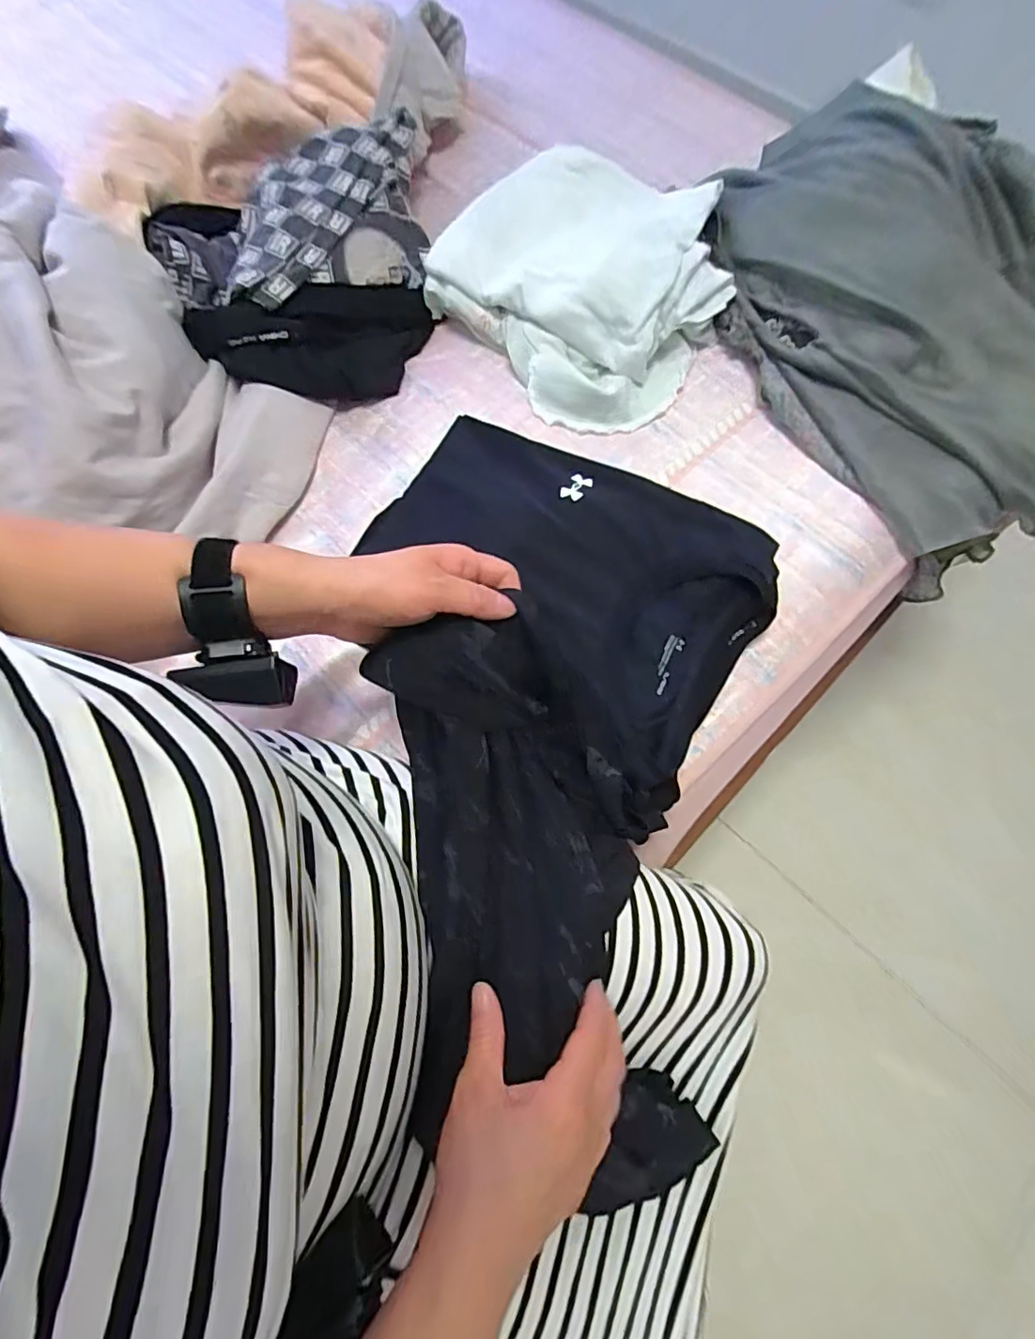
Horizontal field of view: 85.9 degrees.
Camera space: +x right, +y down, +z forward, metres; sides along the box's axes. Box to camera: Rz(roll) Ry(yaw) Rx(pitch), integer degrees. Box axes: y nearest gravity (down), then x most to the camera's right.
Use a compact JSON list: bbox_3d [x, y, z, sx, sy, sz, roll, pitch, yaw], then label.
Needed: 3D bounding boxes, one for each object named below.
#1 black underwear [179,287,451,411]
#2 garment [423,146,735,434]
[{"bbox_3d":[-0.203,-0.353,0.599,0.245,0.083,0.105,-29,73,-8],"label":"black underwear"},{"bbox_3d":[0.075,-0.440,0.612,0.306,0.091,0.283,38,76,13],"label":"garment"}]

